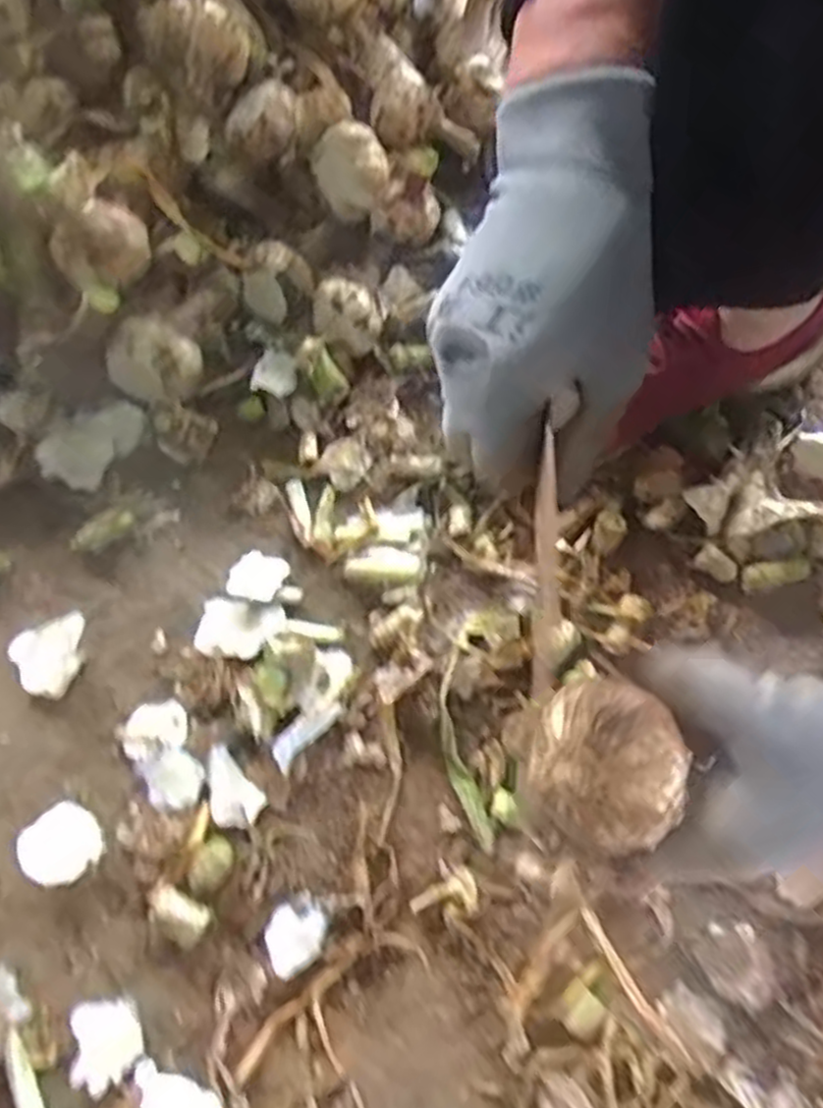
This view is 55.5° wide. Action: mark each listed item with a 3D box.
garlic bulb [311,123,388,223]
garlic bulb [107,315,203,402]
[{"bbox_3d":[-0.039,-0.240,0.493,0.045,0.048,0.046,0,73,1],"label":"garlic bulb"},{"bbox_3d":[-0.151,-0.113,0.465,0.043,0.053,0.038,24,75,8],"label":"garlic bulb"}]

